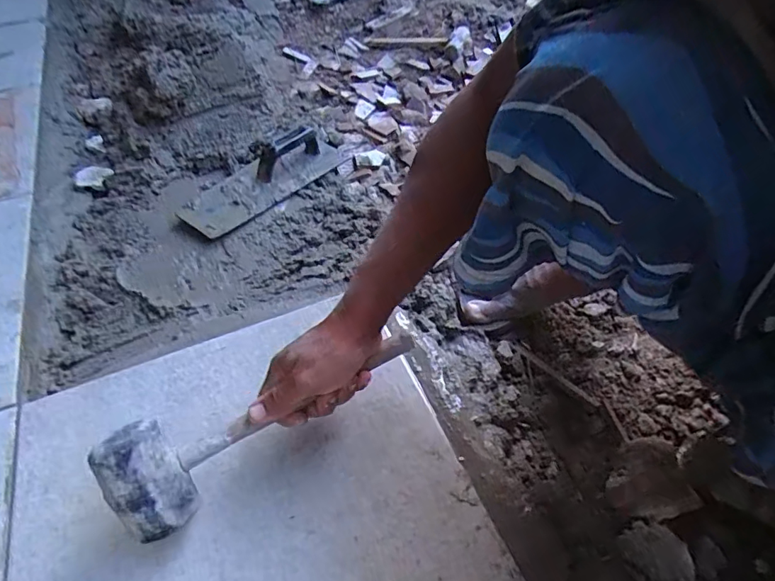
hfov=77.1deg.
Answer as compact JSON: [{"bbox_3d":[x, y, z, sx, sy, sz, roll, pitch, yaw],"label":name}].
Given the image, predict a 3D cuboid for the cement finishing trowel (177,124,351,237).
[{"bbox_3d":[-0.201,-0.202,0.786,0.131,0.062,0.305,33,58,27],"label":"cement finishing trowel"}]

